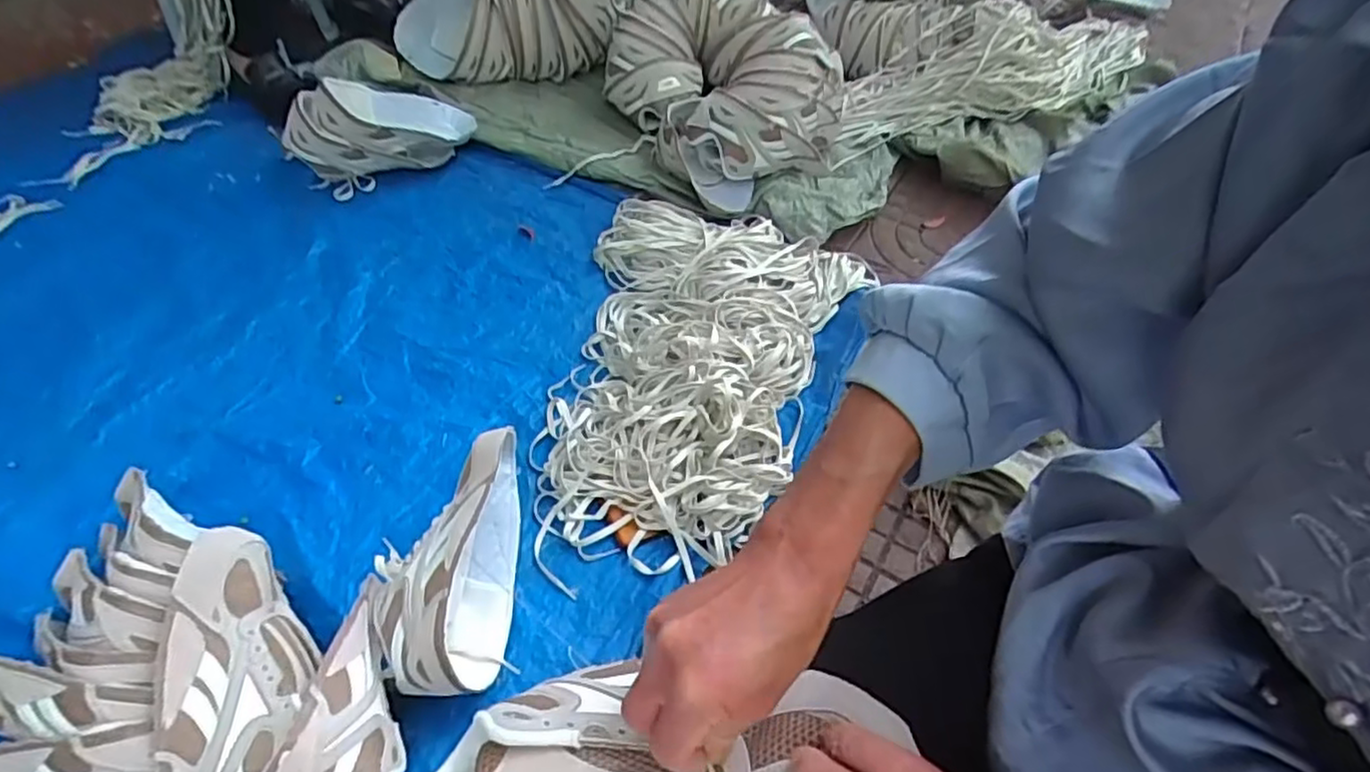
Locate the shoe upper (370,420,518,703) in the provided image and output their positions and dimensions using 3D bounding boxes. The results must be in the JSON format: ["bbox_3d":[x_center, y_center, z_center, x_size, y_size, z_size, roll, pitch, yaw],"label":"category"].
[{"bbox_3d":[-0.229,0.179,0.679,0.118,0.169,0.225,-3,50,-5],"label":"shoe upper"}]

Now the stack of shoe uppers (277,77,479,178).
[{"bbox_3d":[-0.531,-0.443,1.203,0.277,0.132,0.161,0,50,0],"label":"stack of shoe uppers"}]

